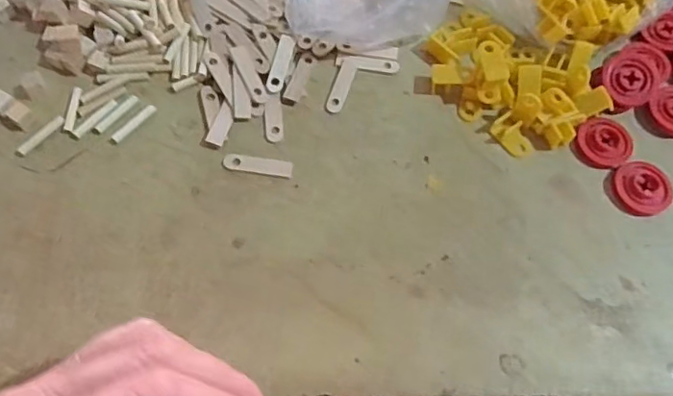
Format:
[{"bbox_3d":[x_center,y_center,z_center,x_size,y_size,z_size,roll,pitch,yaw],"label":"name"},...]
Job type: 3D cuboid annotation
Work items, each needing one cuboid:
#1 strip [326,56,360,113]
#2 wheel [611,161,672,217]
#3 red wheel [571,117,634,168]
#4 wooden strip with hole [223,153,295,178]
[{"bbox_3d":[0.004,-0.071,0.339,0.011,0.004,0.041,19,69,5],"label":"strip"},{"bbox_3d":[0.174,-0.005,0.315,0.032,0.008,0.030,1,68,-2],"label":"wheel"},{"bbox_3d":[0.156,-0.033,0.325,0.033,0.004,0.031,1,68,-2],"label":"red wheel"},{"bbox_3d":[-0.044,-0.019,0.314,0.039,0.004,0.011,8,68,1],"label":"wooden strip with hole"}]

